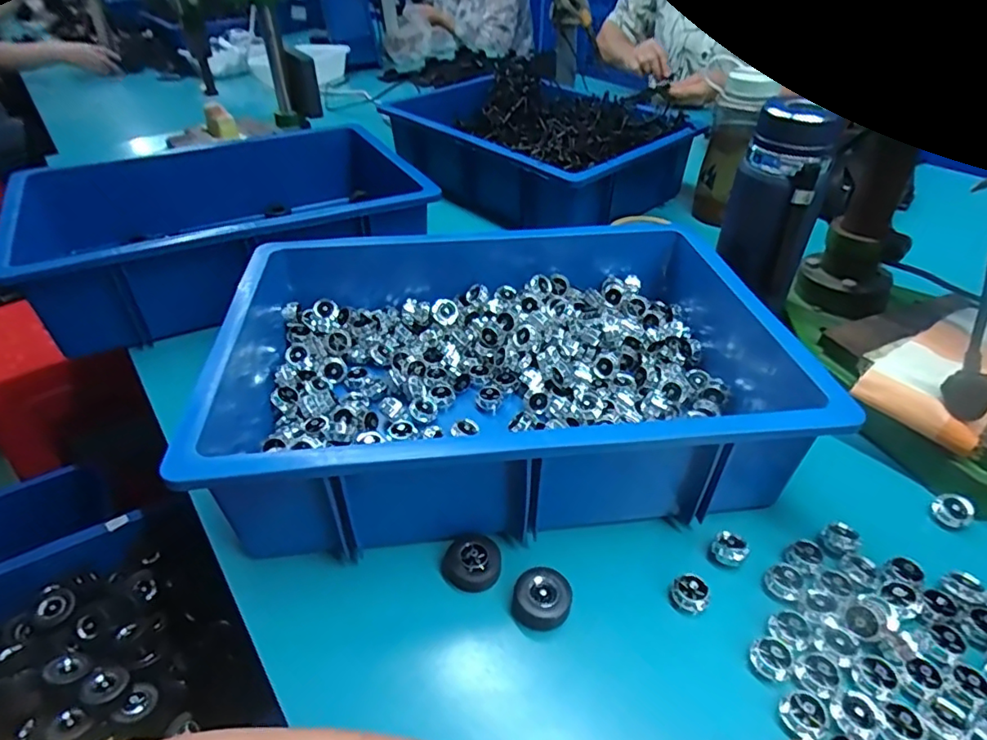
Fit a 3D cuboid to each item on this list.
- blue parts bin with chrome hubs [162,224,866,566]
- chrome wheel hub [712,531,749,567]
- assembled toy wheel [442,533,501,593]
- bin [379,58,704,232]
[{"bbox_3d":[-0.004,-0.014,0.512,0.465,0.122,0.348,-5,39,-4],"label":"blue parts bin with chrome hubs"},{"bbox_3d":[0.169,0.129,0.409,0.023,0.015,0.021,-1,39,1],"label":"chrome wheel hub"},{"bbox_3d":[-0.015,0.134,0.398,0.039,0.016,0.037,-1,39,1],"label":"assembled toy wheel"},{"bbox_3d":[0.029,-0.409,1.029,0.319,0.143,0.587,-32,47,-31],"label":"bin"}]

